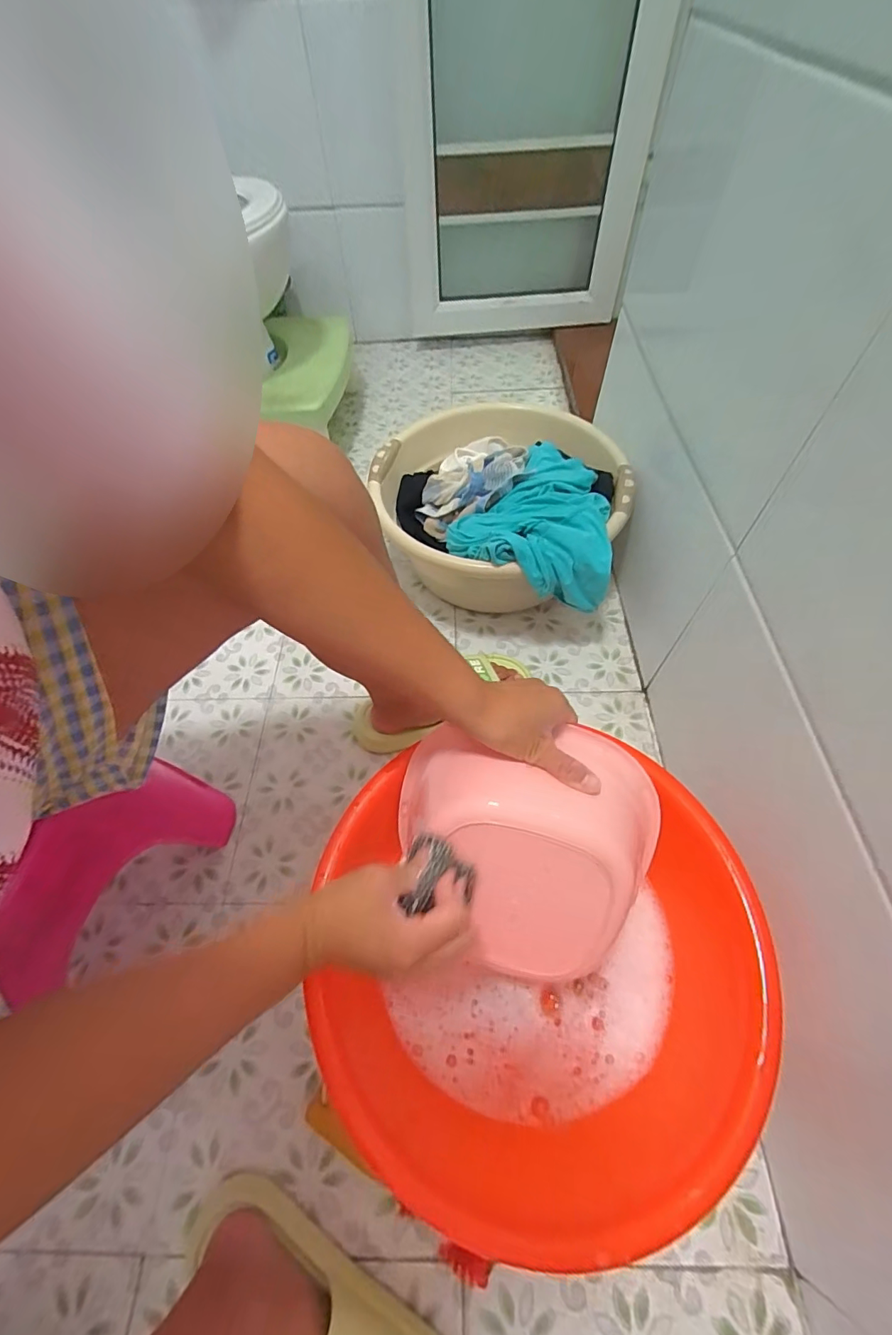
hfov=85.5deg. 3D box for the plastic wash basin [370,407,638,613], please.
[{"bbox_3d":[0.087,-0.269,0.834,0.410,0.197,0.384,-1,58,1],"label":"plastic wash basin"}]

